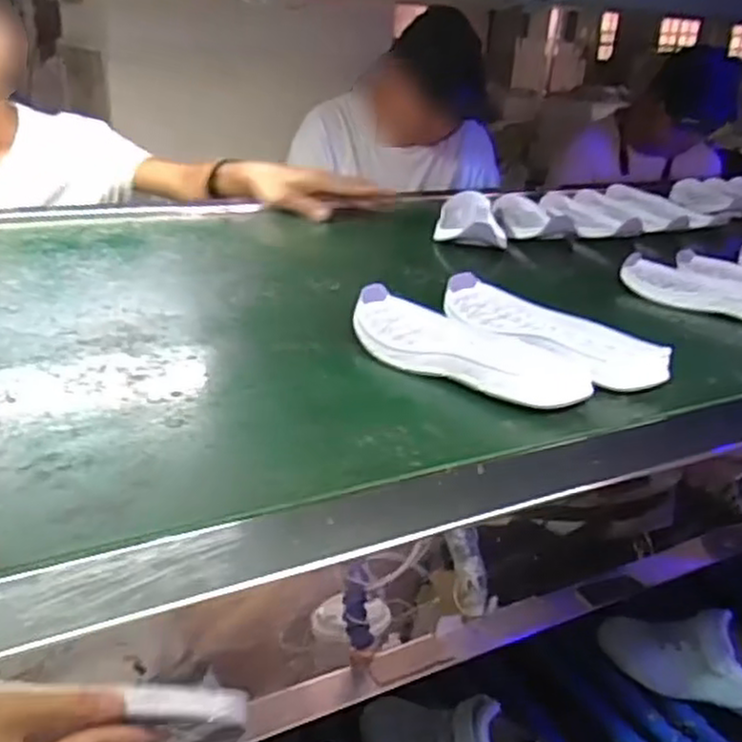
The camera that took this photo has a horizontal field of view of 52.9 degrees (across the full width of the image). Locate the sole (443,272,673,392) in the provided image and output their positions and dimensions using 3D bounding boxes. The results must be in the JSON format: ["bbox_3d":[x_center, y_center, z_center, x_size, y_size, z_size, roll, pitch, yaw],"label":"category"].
[{"bbox_3d":[0.131,-0.031,0.568,0.073,0.028,0.194,-12,29,-28],"label":"sole"}]

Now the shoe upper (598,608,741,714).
[{"bbox_3d":[0.325,0.277,0.729,0.184,0.070,0.075,9,22,19],"label":"shoe upper"}]

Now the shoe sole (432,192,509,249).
[{"bbox_3d":[0.118,-0.183,0.905,0.077,0.032,0.204,3,21,4],"label":"shoe sole"}]

